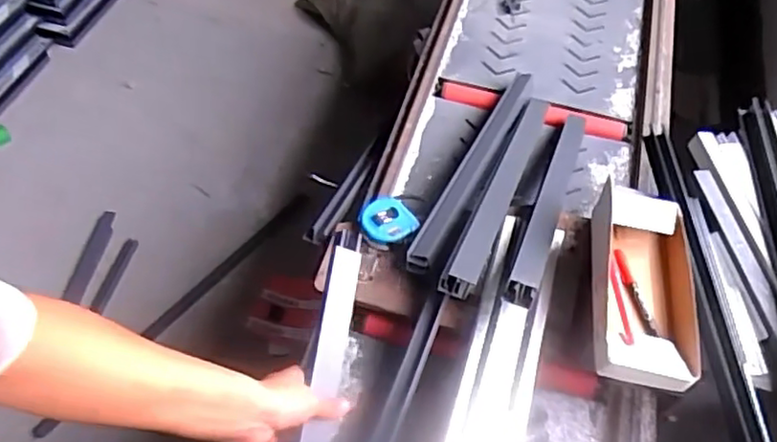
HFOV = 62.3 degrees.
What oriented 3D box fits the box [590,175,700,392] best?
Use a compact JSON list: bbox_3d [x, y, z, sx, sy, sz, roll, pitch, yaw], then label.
[{"bbox_3d":[0.282,0.063,0.713,0.113,0.045,0.243,10,55,4],"label":"box"}]

